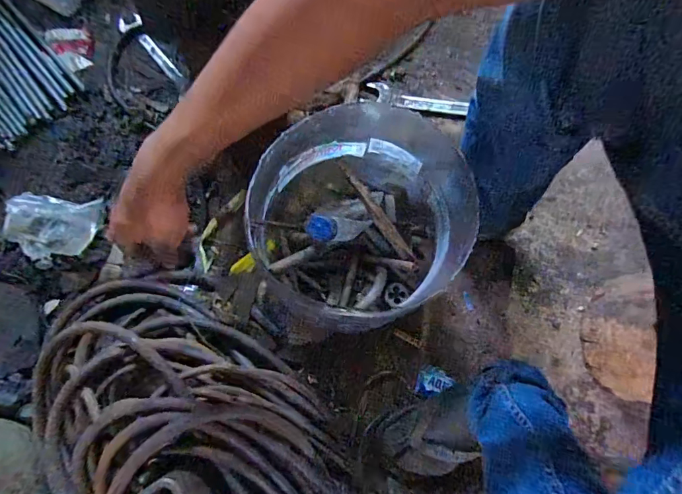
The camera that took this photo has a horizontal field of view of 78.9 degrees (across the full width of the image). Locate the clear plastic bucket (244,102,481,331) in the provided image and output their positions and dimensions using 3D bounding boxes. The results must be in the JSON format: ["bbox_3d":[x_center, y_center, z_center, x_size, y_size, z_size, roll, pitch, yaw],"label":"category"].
[{"bbox_3d":[0.023,-0.037,0.591,0.234,0.231,0.220,26,78,5],"label":"clear plastic bucket"}]

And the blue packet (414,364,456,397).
[{"bbox_3d":[0.147,0.214,0.650,0.056,0.011,0.048,21,78,4],"label":"blue packet"}]

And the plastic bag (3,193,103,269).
[{"bbox_3d":[-0.478,-0.027,0.685,0.151,0.054,0.120,2,77,-1],"label":"plastic bag"}]

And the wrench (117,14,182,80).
[{"bbox_3d":[-0.363,-0.377,0.778,0.041,0.014,0.169,-36,80,-8],"label":"wrench"}]

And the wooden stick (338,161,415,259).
[{"bbox_3d":[0.049,-0.049,0.573,0.020,0.013,0.161,-38,101,-9],"label":"wooden stick"}]

